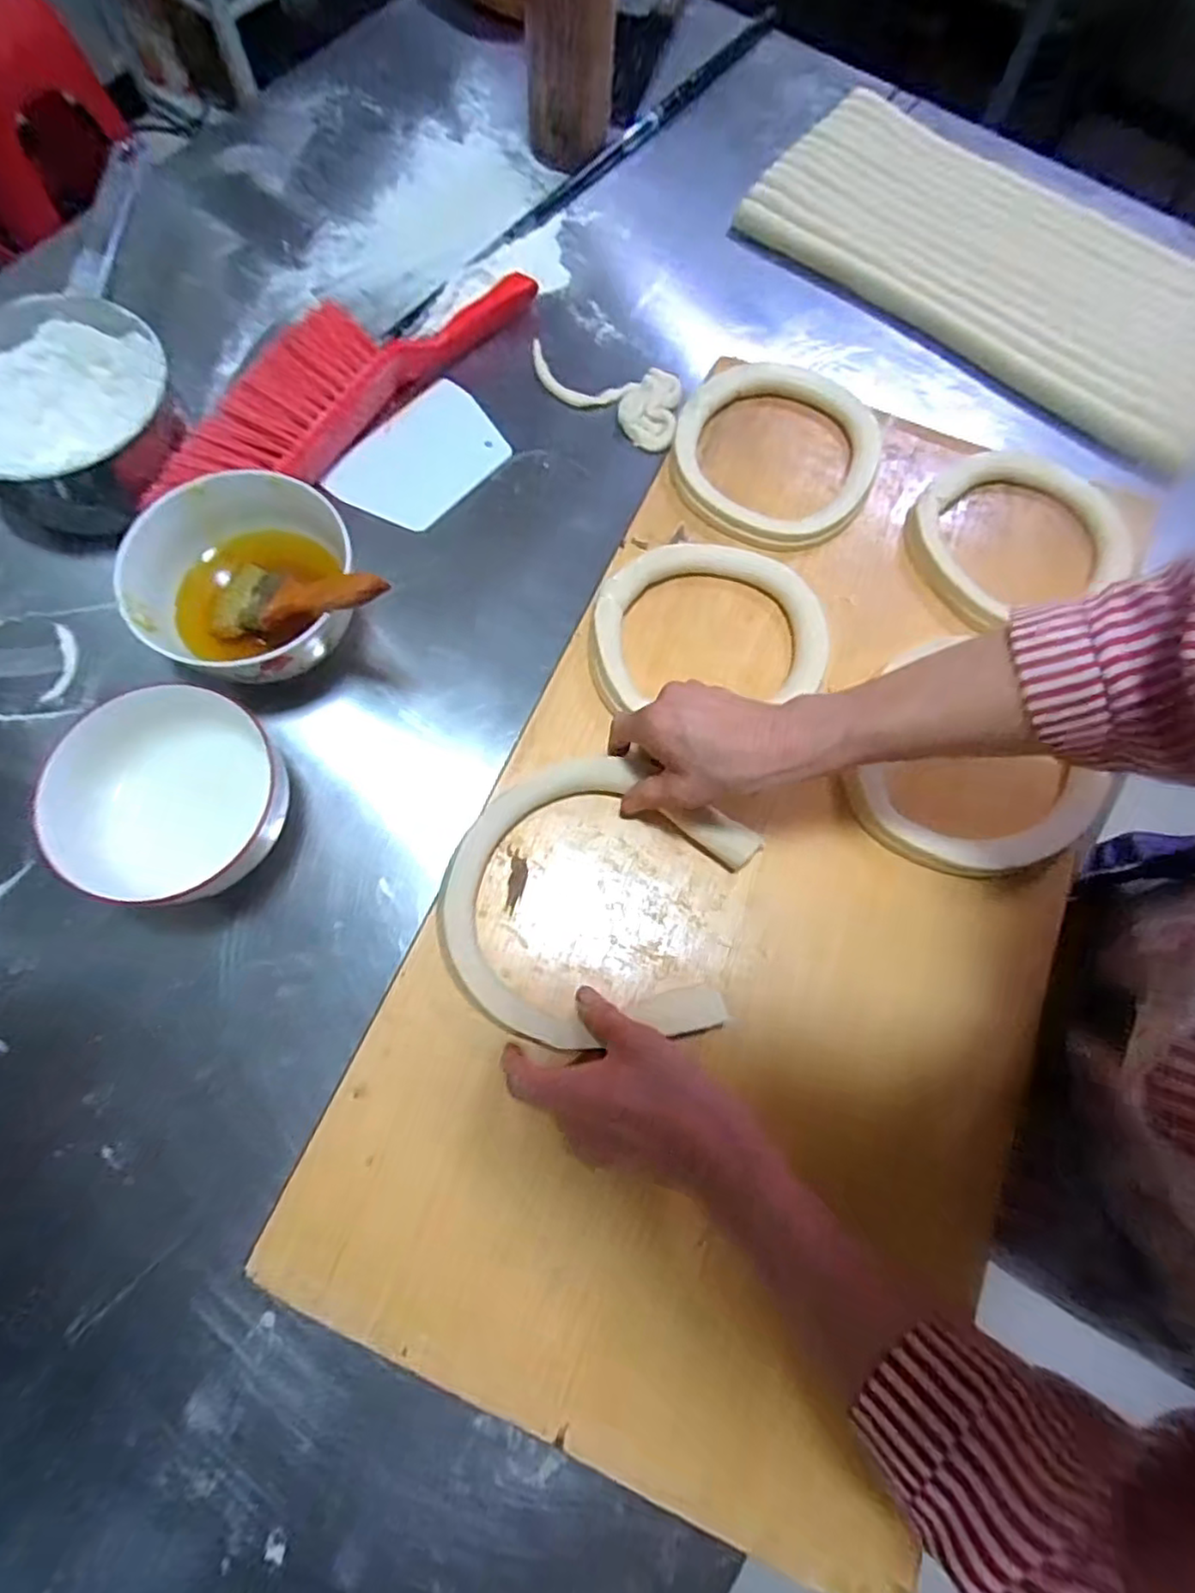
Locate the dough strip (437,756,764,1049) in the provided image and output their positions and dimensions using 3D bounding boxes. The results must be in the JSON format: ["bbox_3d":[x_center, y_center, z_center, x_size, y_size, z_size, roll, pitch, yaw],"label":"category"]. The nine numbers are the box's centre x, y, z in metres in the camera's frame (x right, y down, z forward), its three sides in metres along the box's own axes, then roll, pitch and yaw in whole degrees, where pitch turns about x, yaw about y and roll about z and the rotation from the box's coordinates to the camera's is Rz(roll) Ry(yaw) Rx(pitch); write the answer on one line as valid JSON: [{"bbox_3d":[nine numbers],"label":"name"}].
[{"bbox_3d":[-0.002,0.069,0.451,0.202,0.028,0.189,11,73,2],"label":"dough strip"}]

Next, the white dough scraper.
[{"bbox_3d":[-0.145,-0.282,0.556,0.091,0.009,0.147,40,74,-1],"label":"white dough scraper"}]

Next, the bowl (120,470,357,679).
[{"bbox_3d":[-0.247,-0.138,0.472,0.131,0.082,0.146,-5,73,-3],"label":"bowl"}]

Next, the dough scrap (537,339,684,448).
[{"bbox_3d":[0.003,-0.349,0.579,0.141,0.012,0.078,15,73,3],"label":"dough scrap"}]

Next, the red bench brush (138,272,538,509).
[{"bbox_3d":[-0.199,-0.348,0.547,0.078,0.059,0.371,37,76,10],"label":"red bench brush"}]

